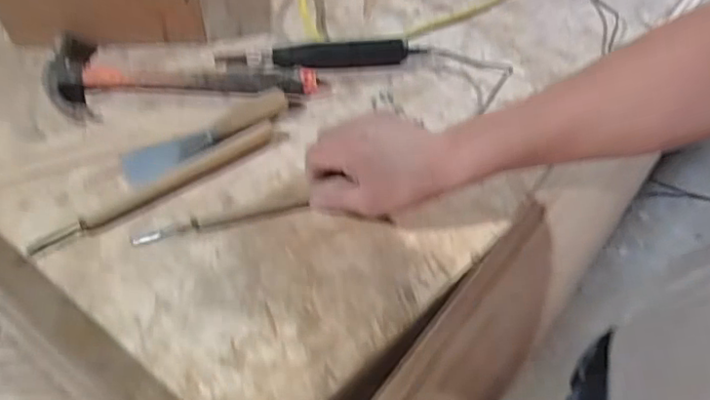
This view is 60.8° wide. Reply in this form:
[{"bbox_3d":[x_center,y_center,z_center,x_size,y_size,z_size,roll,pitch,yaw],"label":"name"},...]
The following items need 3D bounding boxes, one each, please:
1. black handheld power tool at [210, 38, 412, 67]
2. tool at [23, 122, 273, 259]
[{"bbox_3d":[-0.044,-0.151,0.636,0.195,0.022,0.023,-3,55,-4],"label":"black handheld power tool"},{"bbox_3d":[-0.176,-0.011,0.539,0.229,0.017,0.019,-29,61,-20],"label":"tool"}]

